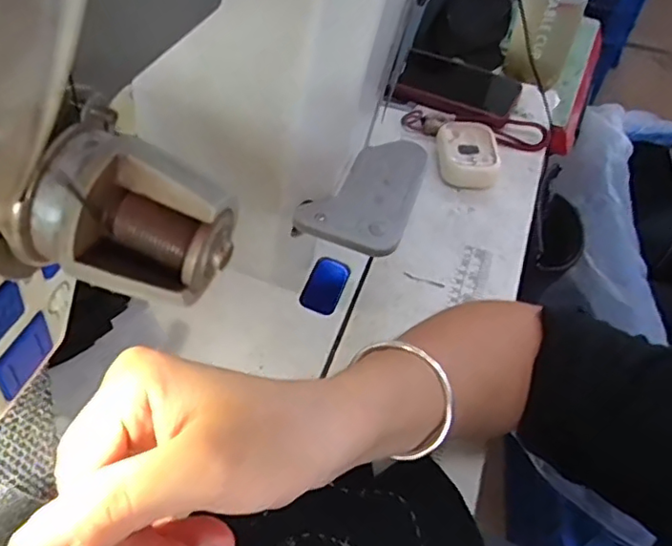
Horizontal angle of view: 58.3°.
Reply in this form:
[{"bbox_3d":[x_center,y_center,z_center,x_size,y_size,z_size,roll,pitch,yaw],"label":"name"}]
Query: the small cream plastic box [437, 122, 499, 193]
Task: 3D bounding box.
[{"bbox_3d":[0.124,-0.112,0.574,0.055,0.027,0.074,7,50,2],"label":"small cream plastic box"}]

